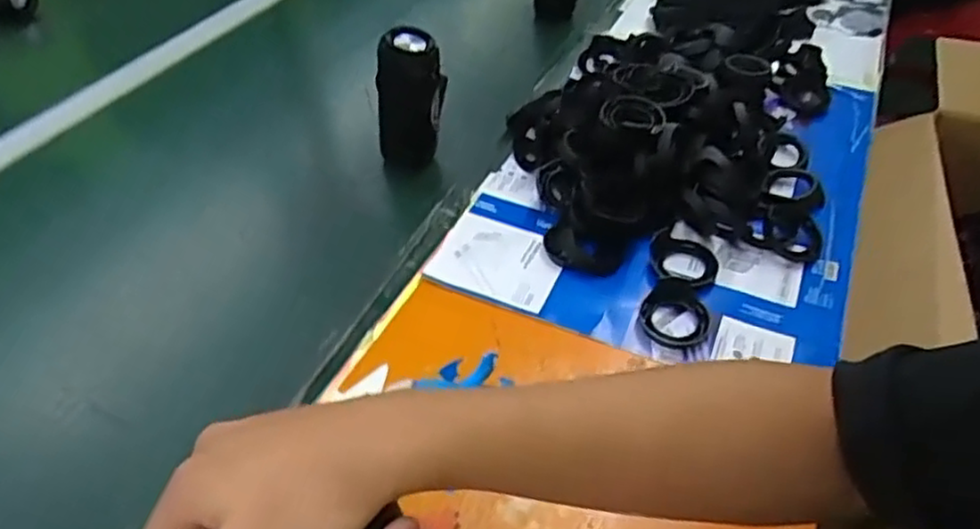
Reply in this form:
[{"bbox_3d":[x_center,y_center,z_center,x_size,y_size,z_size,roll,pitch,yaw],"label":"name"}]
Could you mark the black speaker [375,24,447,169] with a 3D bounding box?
[{"bbox_3d":[-0.085,-0.180,0.774,0.069,0.131,0.057,0,44,-2],"label":"black speaker"}]

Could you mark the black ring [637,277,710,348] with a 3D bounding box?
[{"bbox_3d":[0.163,0.041,0.626,0.059,0.025,0.063,0,44,0],"label":"black ring"}]

